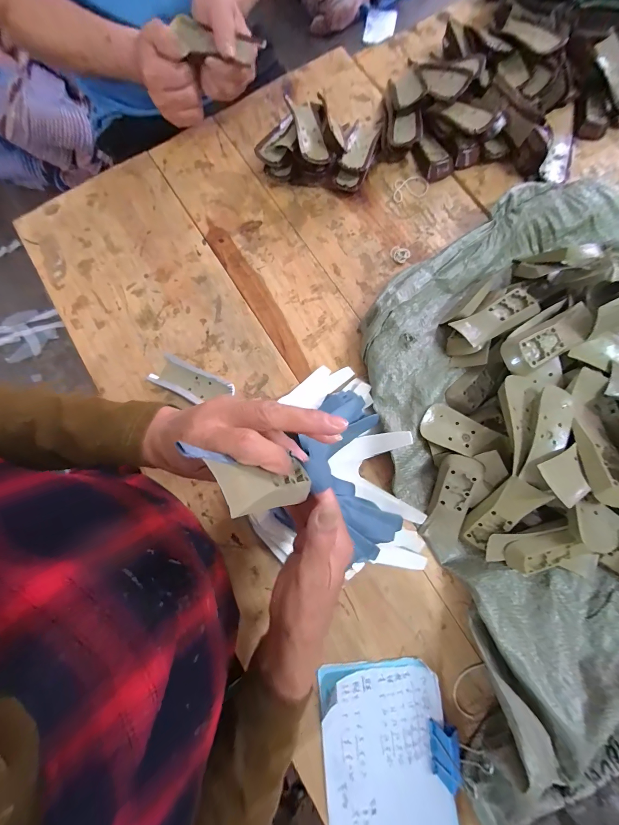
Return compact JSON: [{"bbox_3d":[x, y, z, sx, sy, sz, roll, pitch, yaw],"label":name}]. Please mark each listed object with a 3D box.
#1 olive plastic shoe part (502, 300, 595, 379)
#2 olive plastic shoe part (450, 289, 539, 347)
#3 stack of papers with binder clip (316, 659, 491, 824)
[{"bbox_3d":[0.268,-0.081,0.339,0.105,0.020,0.042,-27,80,-4],"label":"olive plastic shoe part"},{"bbox_3d":[0.225,-0.114,0.366,0.090,0.018,0.040,-25,80,-3],"label":"olive plastic shoe part"},{"bbox_3d":[0.096,0.381,0.322,0.157,0.030,0.190,-5,79,0],"label":"stack of papers with binder clip"}]

